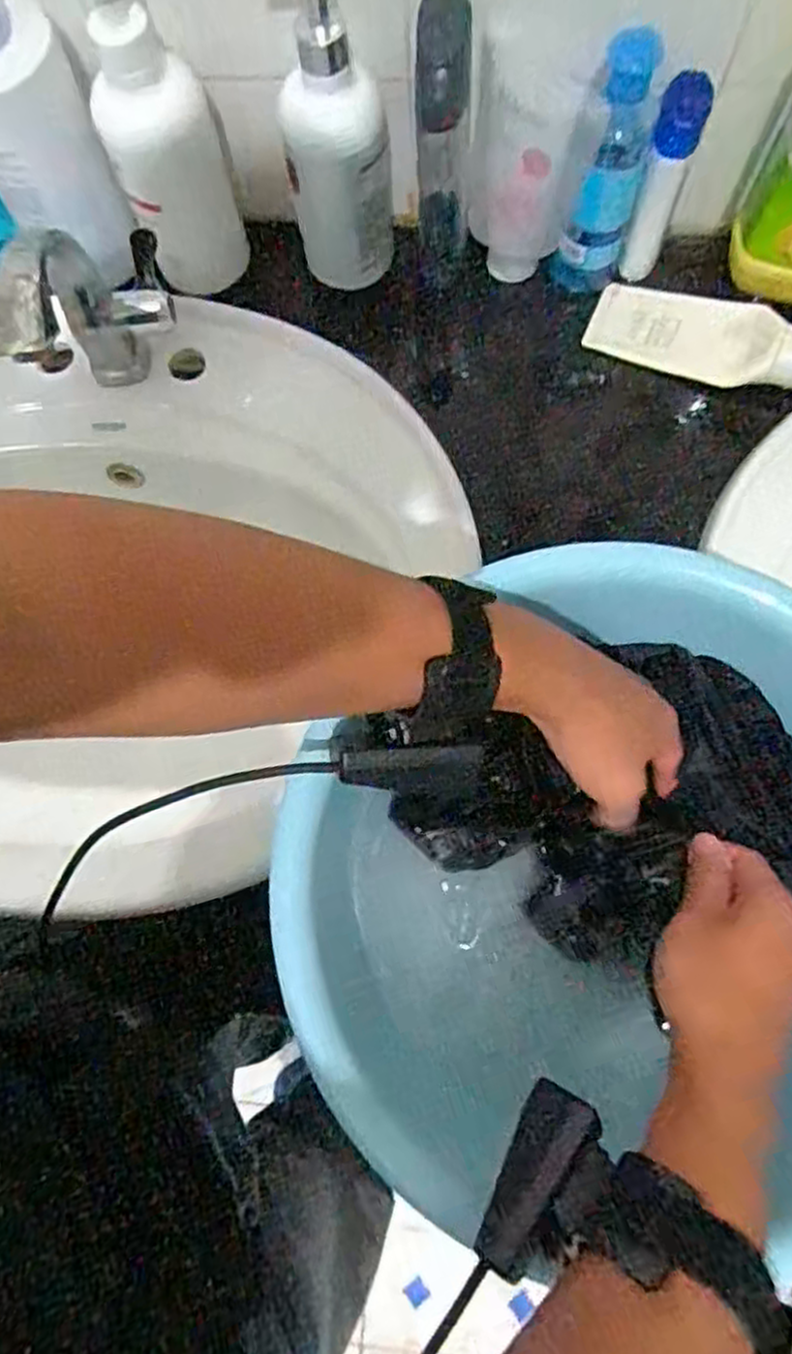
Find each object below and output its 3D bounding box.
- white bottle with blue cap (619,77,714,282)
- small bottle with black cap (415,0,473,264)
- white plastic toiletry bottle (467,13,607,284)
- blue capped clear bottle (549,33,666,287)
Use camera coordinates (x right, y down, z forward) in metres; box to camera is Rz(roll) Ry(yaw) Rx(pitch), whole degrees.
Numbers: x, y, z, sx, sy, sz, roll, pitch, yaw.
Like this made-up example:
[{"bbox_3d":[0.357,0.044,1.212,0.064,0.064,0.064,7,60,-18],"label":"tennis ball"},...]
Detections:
[{"bbox_3d":[0.175,-0.323,0.499,0.033,0.133,0.036,21,81,5],"label":"white bottle with blue cap"},{"bbox_3d":[0.029,-0.347,0.492,0.040,0.160,0.046,2,80,2],"label":"small bottle with black cap"},{"bbox_3d":[0.086,-0.334,0.493,0.077,0.134,0.049,6,80,3],"label":"white plastic toiletry bottle"},{"bbox_3d":[0.136,-0.318,0.481,0.043,0.158,0.038,26,81,6],"label":"blue capped clear bottle"}]

